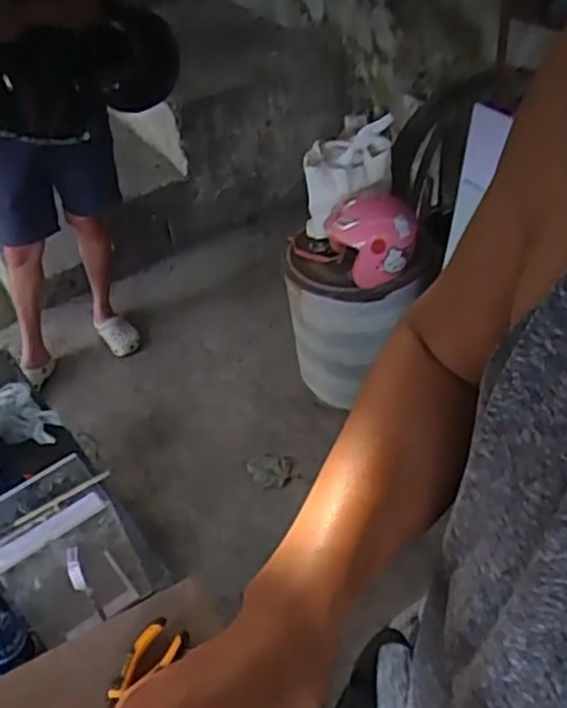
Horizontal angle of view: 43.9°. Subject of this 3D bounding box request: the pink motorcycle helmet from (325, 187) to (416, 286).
[{"bbox_3d":[0.217,-0.299,1.753,0.221,0.166,0.179,-1,41,6],"label":"pink motorcycle helmet"}]

